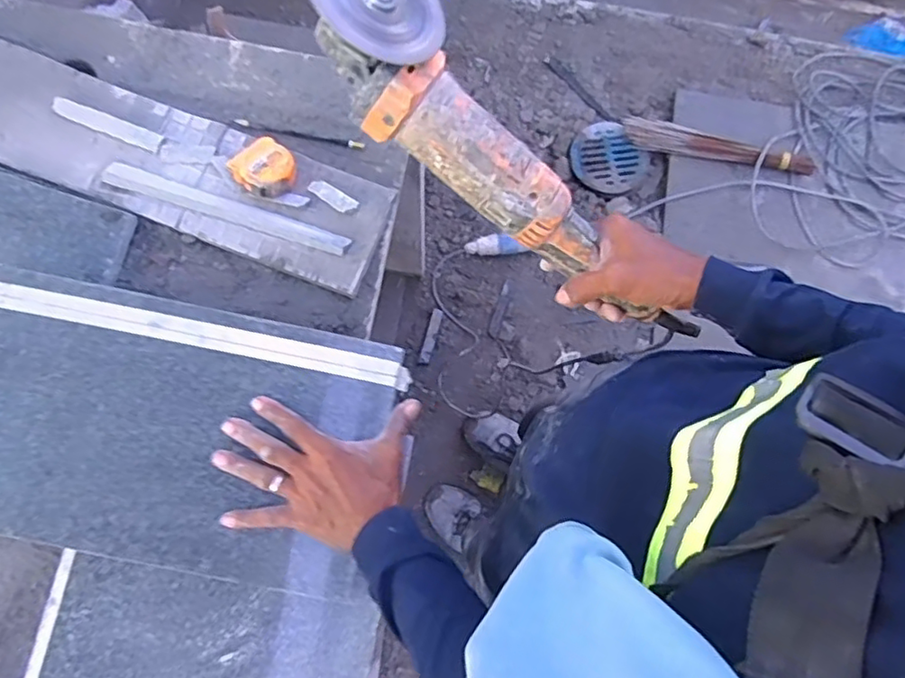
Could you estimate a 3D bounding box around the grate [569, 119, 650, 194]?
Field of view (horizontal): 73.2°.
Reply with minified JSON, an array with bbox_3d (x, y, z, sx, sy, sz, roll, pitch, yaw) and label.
[{"bbox_3d":[0.392,-0.454,1.535,0.166,0.031,0.199,-38,81,-8],"label":"grate"}]

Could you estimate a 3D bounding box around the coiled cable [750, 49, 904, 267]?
[{"bbox_3d":[1.107,-0.498,1.551,0.728,0.045,0.577,-10,79,-4],"label":"coiled cable"}]

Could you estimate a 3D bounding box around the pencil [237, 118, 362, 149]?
[{"bbox_3d":[-0.174,-0.235,0.699,0.145,0.005,0.012,13,78,2],"label":"pencil"}]

